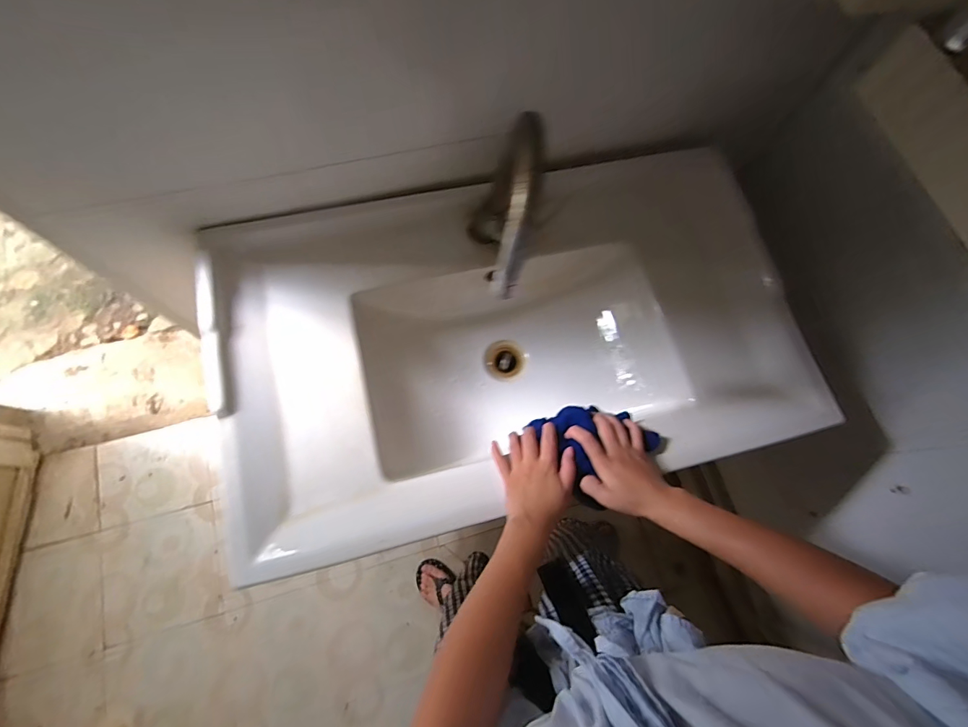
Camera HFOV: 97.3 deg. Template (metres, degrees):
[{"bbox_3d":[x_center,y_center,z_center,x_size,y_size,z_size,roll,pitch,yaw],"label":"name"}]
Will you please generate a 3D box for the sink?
[{"bbox_3d":[0.039,-0.034,0.663,0.803,0.192,0.489,-16,74,-9],"label":"sink"}]

